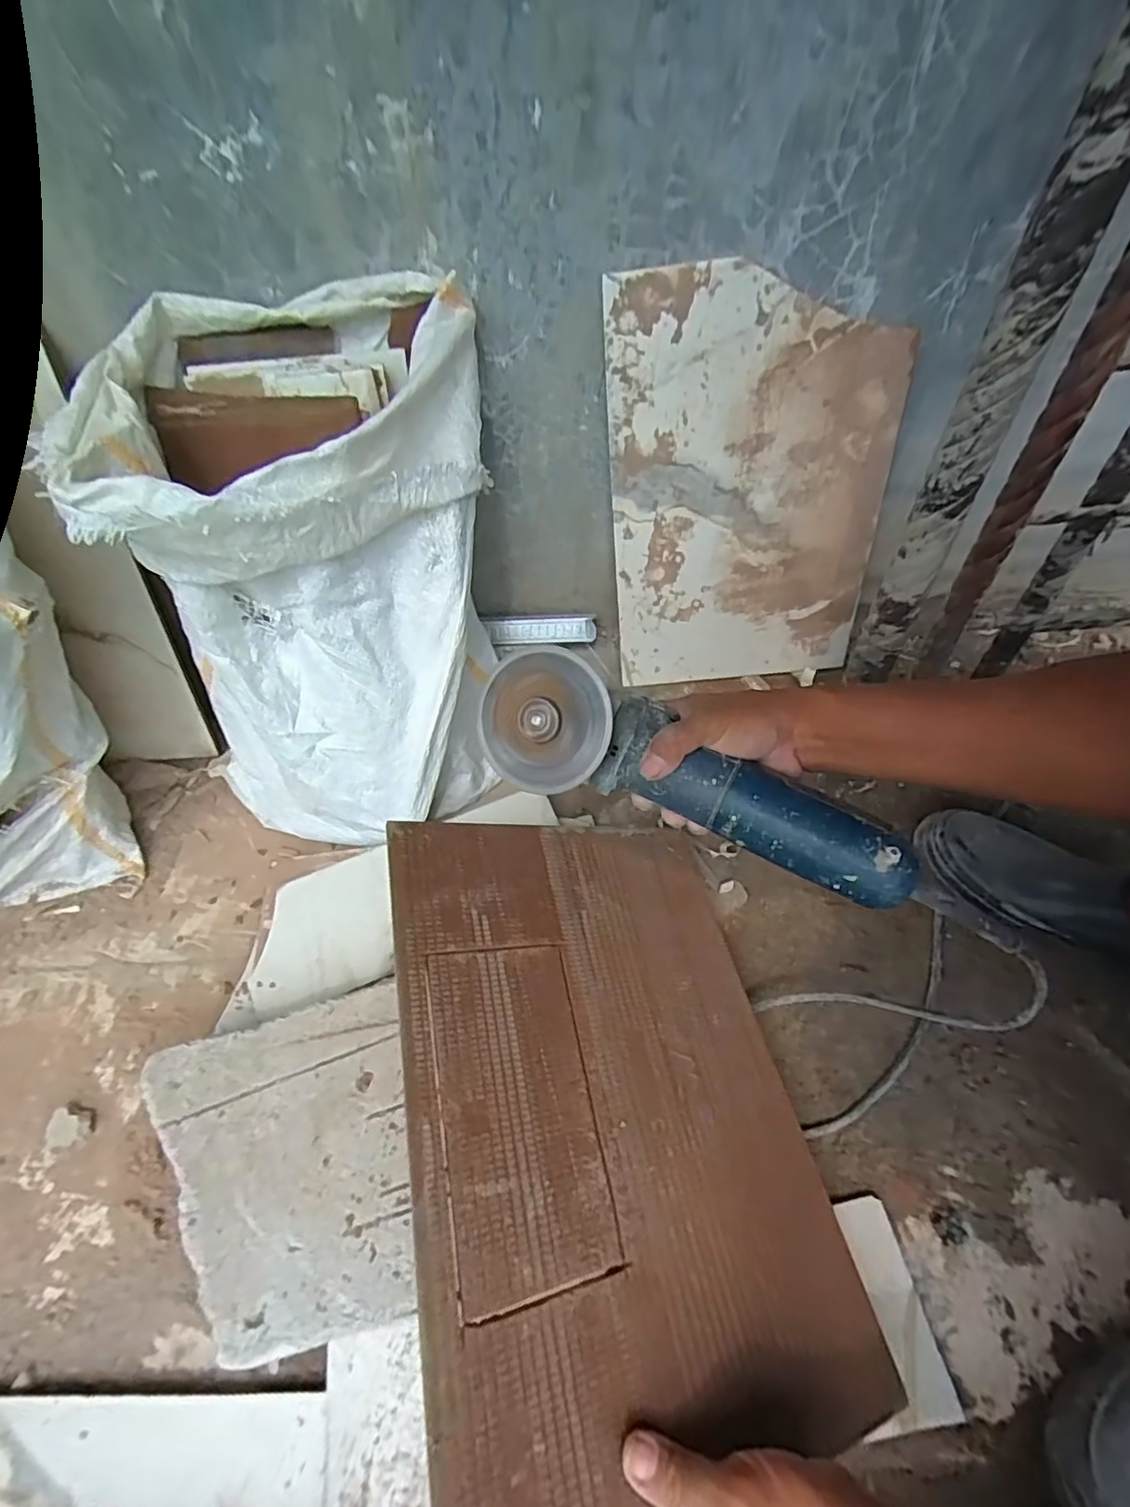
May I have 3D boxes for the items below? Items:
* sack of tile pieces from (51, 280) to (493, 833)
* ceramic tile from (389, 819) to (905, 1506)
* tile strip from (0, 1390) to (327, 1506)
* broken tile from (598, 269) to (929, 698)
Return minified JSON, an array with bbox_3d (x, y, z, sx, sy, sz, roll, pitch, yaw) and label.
[{"bbox_3d":[-0.205,-0.145,0.551,0.276,0.372,0.293,9,56,9],"label":"sack of tile pieces"},{"bbox_3d":[0.048,0.225,0.413,0.307,0.011,0.389,5,52,-29],"label":"ceramic tile"},{"bbox_3d":[-0.329,0.451,0.387,0.355,0.014,0.055,-1,53,3],"label":"tile strip"},{"bbox_3d":[0.181,-0.241,0.596,0.261,0.385,0.008,-4,42,4],"label":"broken tile"}]

